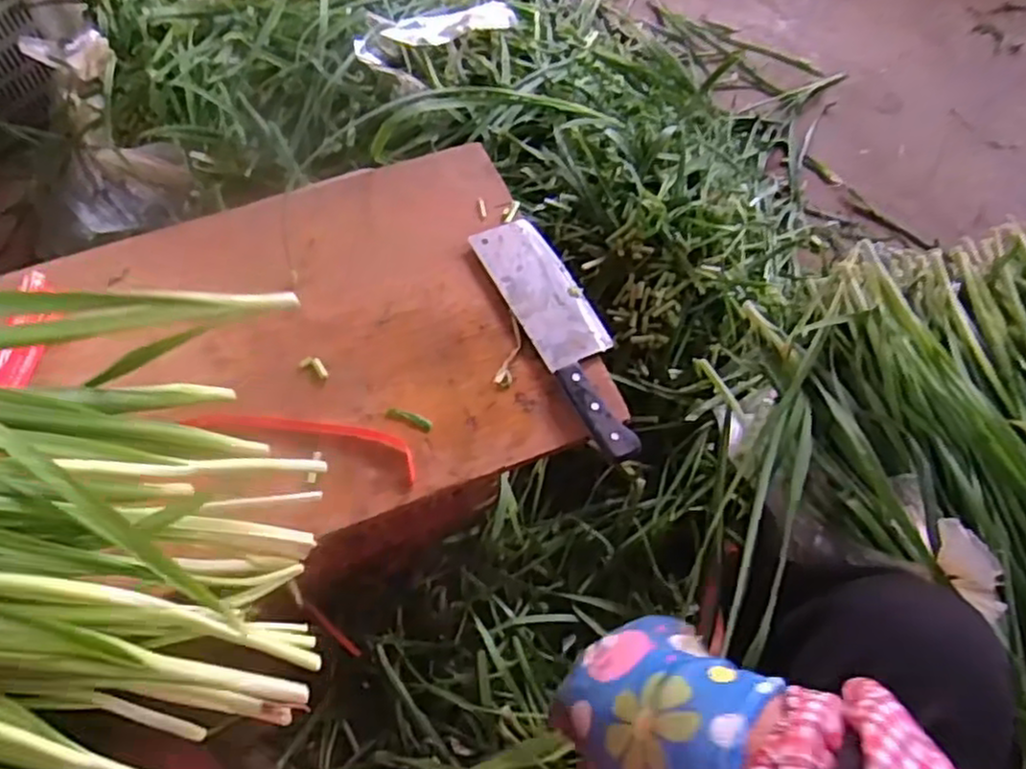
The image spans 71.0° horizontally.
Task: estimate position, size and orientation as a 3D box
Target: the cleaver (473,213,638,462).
[{"bbox_3d":[0.050,-0.056,0.681,0.073,0.014,0.281,-25,62,-13],"label":"cleaver"}]

